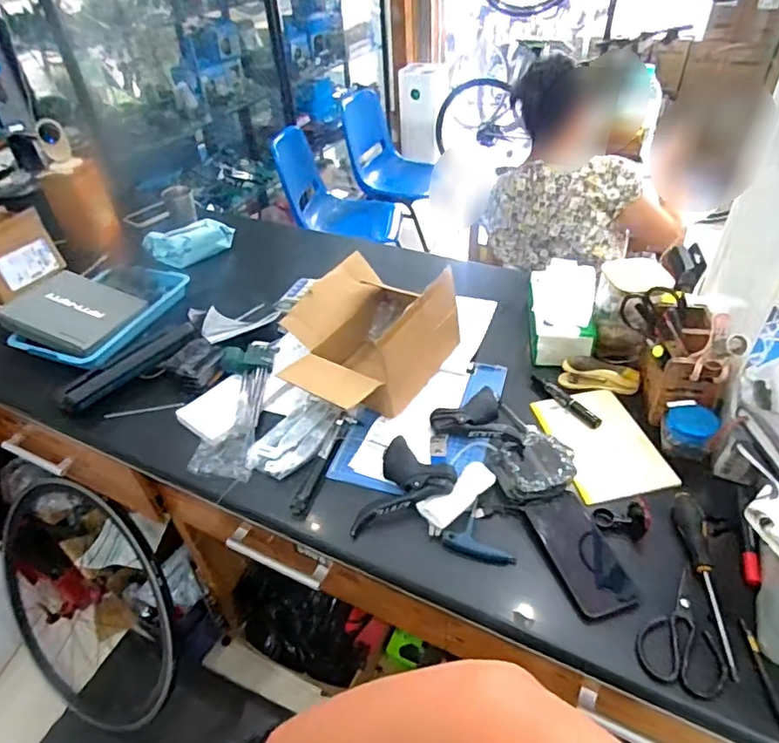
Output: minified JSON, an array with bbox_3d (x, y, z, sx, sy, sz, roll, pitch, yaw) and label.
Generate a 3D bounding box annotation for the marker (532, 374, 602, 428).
[{"bbox_3d":[0.291,0.046,0.914,0.022,0.022,0.147,-26,45,-24],"label":"marker"}]

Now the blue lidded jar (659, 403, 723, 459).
[{"bbox_3d":[0.444,0.086,0.812,0.073,0.058,0.063,20,46,25],"label":"blue lidded jar"}]

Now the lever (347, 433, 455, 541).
[{"bbox_3d":[0.028,0.168,0.772,0.116,0.045,0.157,13,43,18],"label":"lever"}]

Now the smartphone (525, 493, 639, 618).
[{"bbox_3d":[0.246,0.232,0.703,0.078,0.010,0.159,-13,41,-11],"label":"smartphone"}]

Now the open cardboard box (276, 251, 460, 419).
[{"bbox_3d":[-0.037,-0.074,0.959,0.245,0.159,0.289,22,47,27],"label":"open cardboard box"}]

